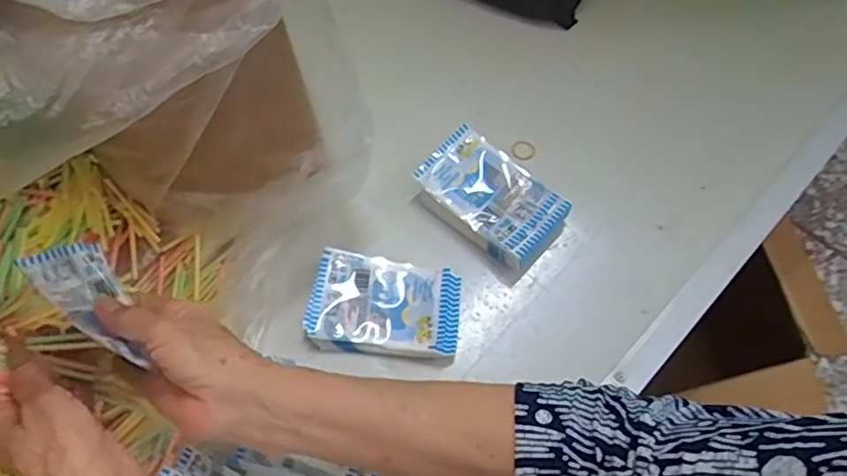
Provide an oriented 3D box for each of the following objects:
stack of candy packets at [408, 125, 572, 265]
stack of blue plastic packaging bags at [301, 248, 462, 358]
[{"bbox_3d":[0.056,-0.032,0.532,0.122,0.033,0.069,38,71,17],"label":"stack of candy packets"},{"bbox_3d":[-0.030,0.053,0.498,0.115,0.014,0.074,9,65,5],"label":"stack of blue plastic packaging bags"}]

